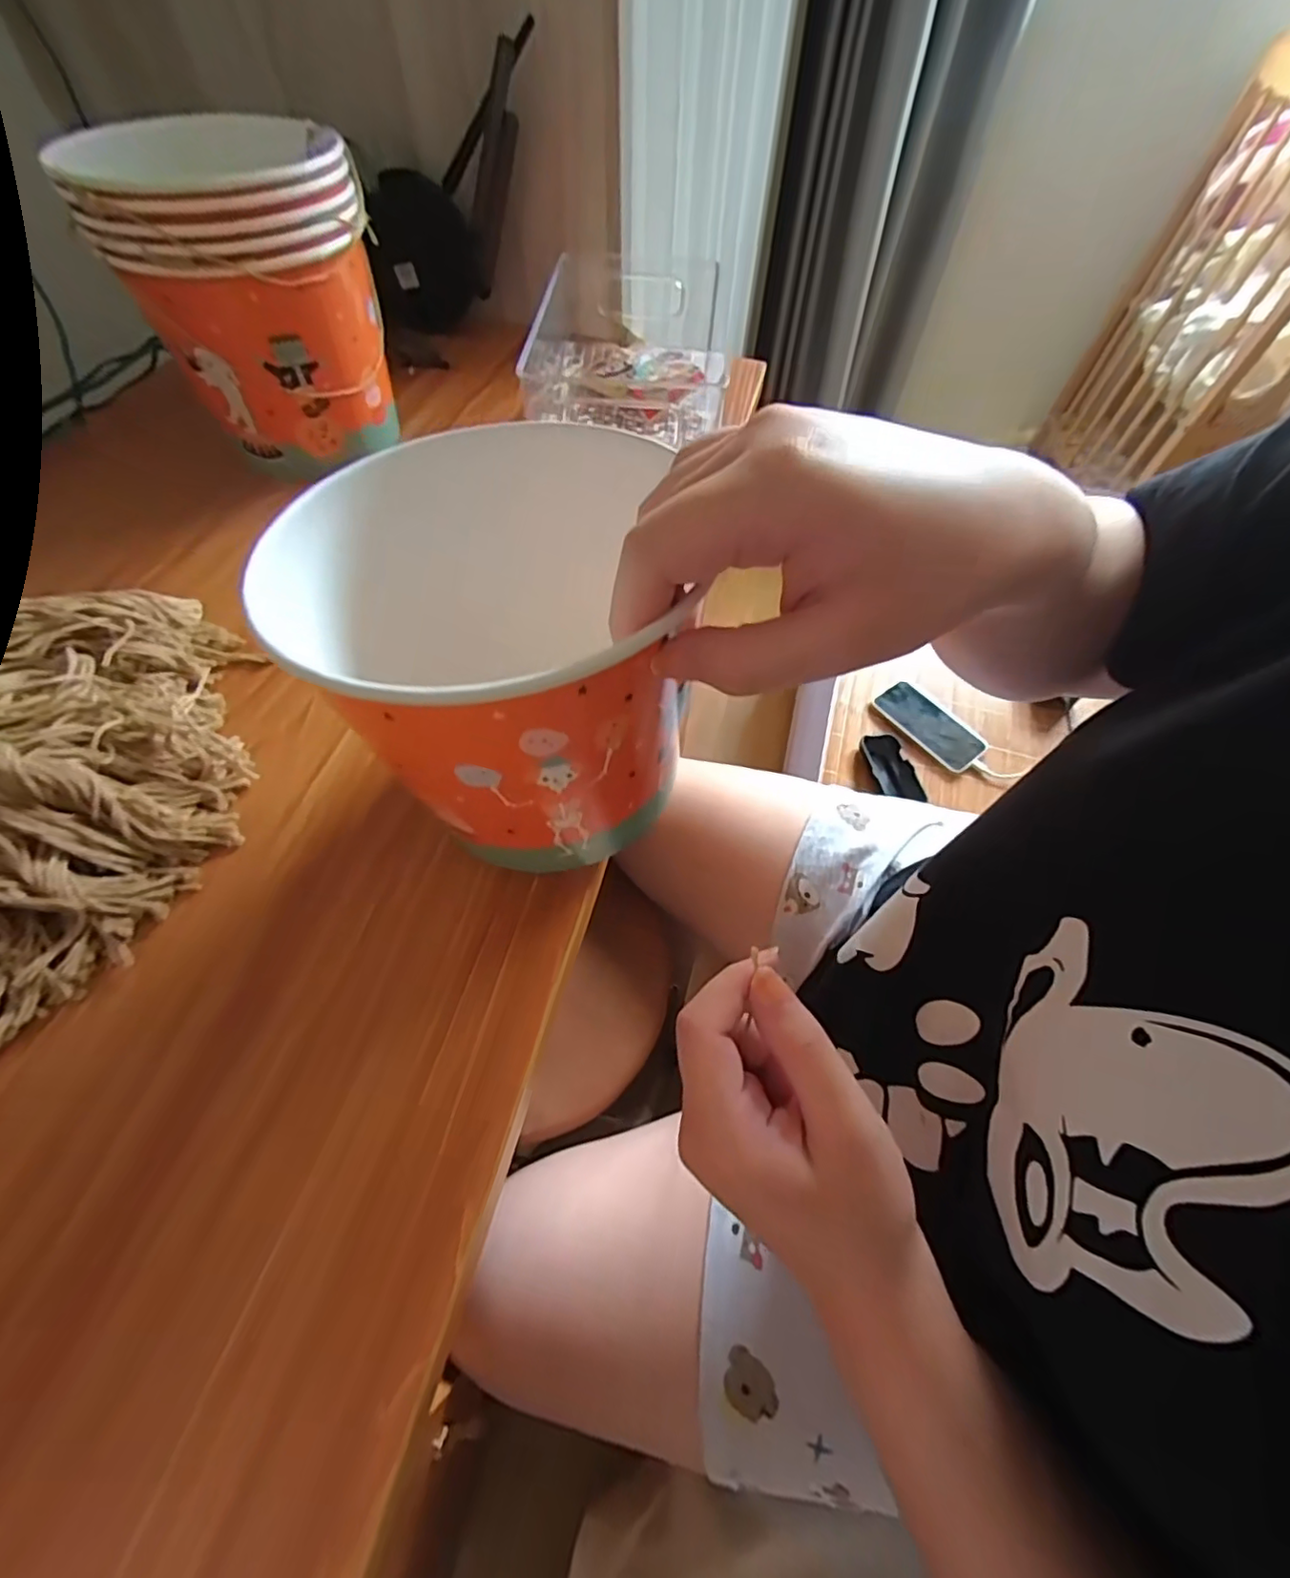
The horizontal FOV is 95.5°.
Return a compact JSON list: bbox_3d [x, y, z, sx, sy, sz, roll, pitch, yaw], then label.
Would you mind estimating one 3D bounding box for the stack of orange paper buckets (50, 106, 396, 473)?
[{"bbox_3d":[-0.270,-0.355,0.443,0.150,0.162,0.155,-16,59,-12],"label":"stack of orange paper buckets"}]

